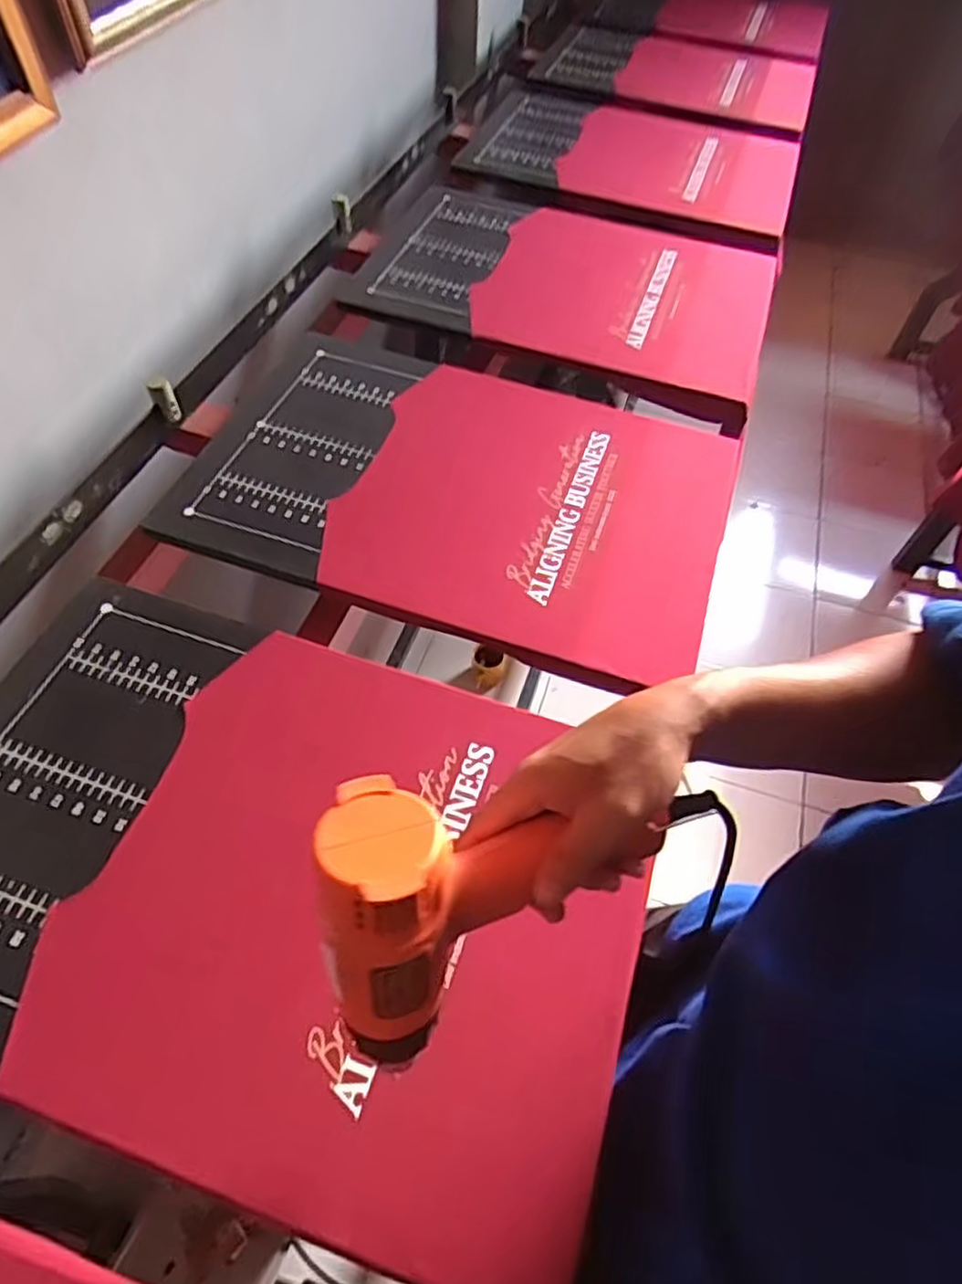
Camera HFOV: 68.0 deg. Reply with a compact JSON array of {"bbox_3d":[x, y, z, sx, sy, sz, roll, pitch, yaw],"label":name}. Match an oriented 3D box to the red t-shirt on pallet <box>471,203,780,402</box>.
[{"bbox_3d":[0.227,-0.540,1.078,0.419,0.031,0.392,18,56,8],"label":"red t-shirt on pallet"}]

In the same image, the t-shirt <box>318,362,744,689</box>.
[{"bbox_3d":[0.067,-0.163,0.808,0.409,0.023,0.394,18,56,8],"label":"t-shirt"}]

